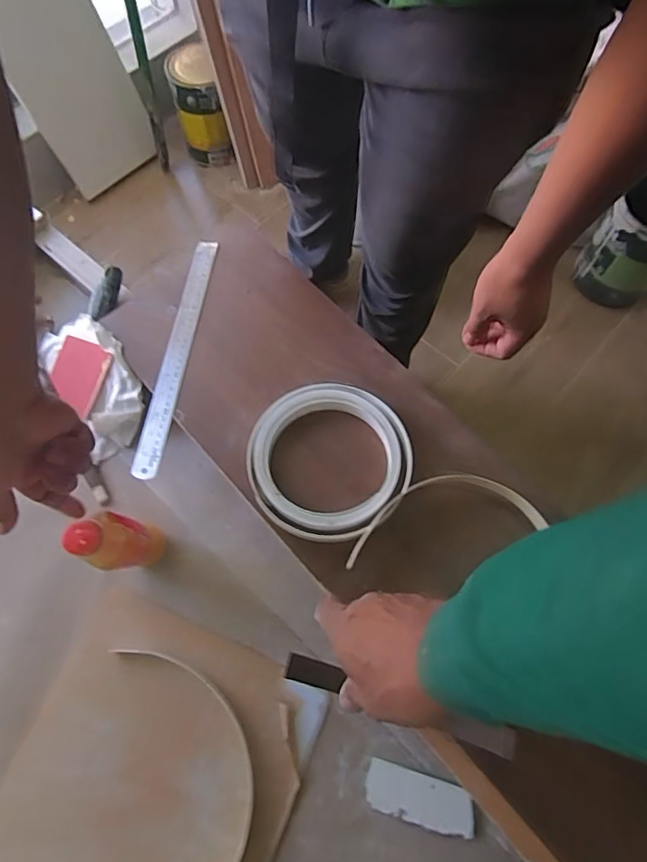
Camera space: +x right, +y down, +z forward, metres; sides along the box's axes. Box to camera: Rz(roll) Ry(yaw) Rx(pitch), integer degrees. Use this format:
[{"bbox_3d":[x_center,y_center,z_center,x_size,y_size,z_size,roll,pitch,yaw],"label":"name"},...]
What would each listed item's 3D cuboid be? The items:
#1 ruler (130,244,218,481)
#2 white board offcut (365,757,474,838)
[{"bbox_3d":[-0.181,-0.102,0.629,0.029,0.007,0.330,9,68,-2],"label":"ruler"},{"bbox_3d":[0.094,0.361,0.495,0.102,0.012,0.042,14,69,7],"label":"white board offcut"}]

